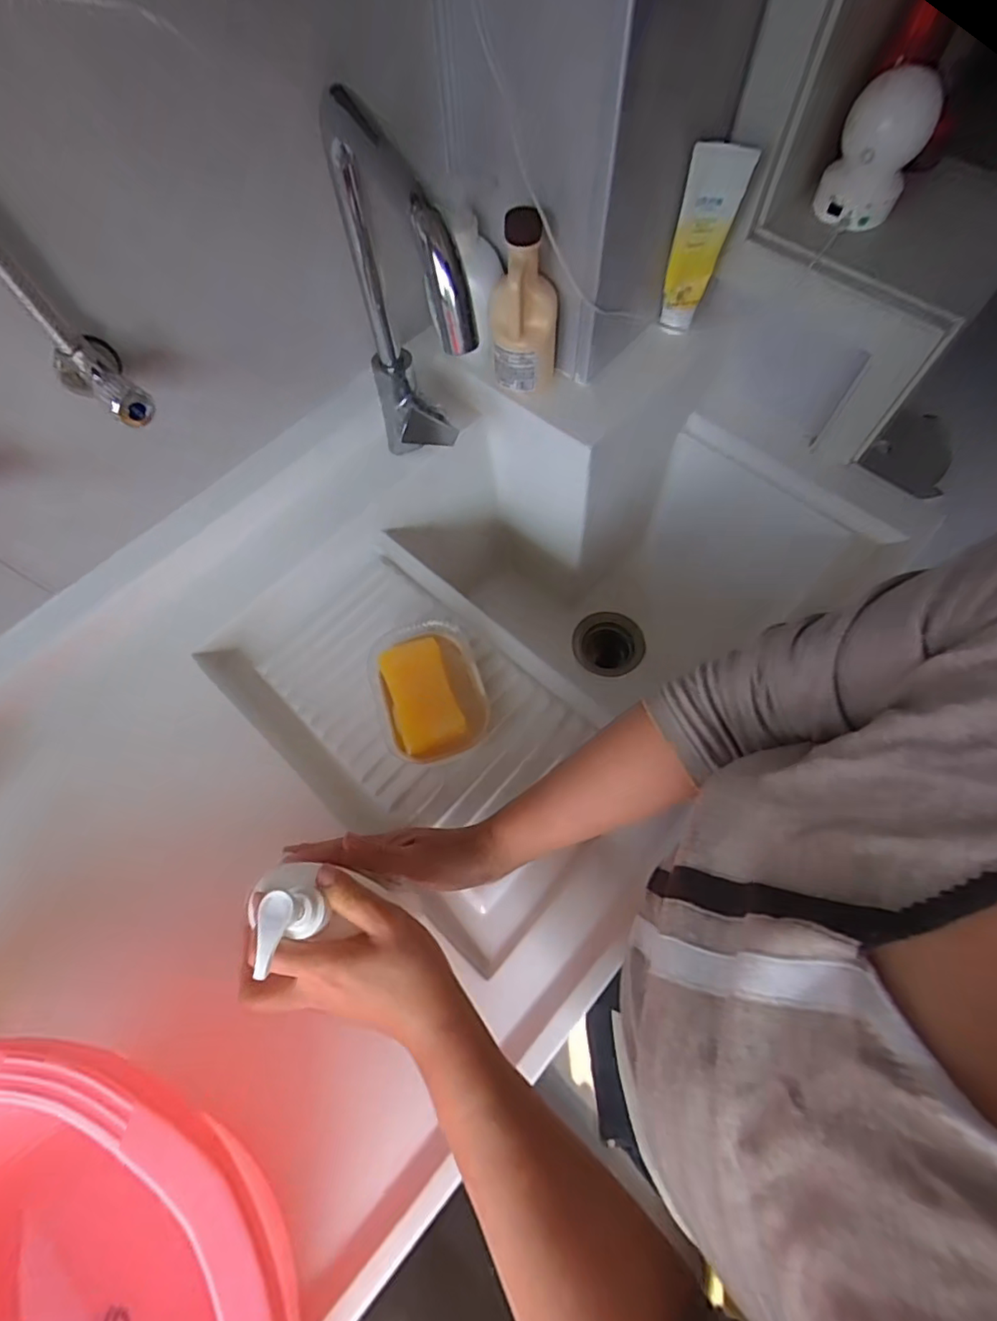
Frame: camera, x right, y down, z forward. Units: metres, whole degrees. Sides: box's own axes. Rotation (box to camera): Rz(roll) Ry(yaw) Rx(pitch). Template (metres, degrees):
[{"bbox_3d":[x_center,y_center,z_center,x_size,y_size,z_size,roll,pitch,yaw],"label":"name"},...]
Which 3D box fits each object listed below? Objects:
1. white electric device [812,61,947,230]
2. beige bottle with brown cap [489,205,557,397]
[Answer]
[{"bbox_3d":[0.387,-0.523,0.566,0.078,0.123,0.060,2,49,-3],"label":"white electric device"},{"bbox_3d":[0.028,-0.361,0.572,0.069,0.169,0.050,-3,67,1],"label":"beige bottle with brown cap"}]

